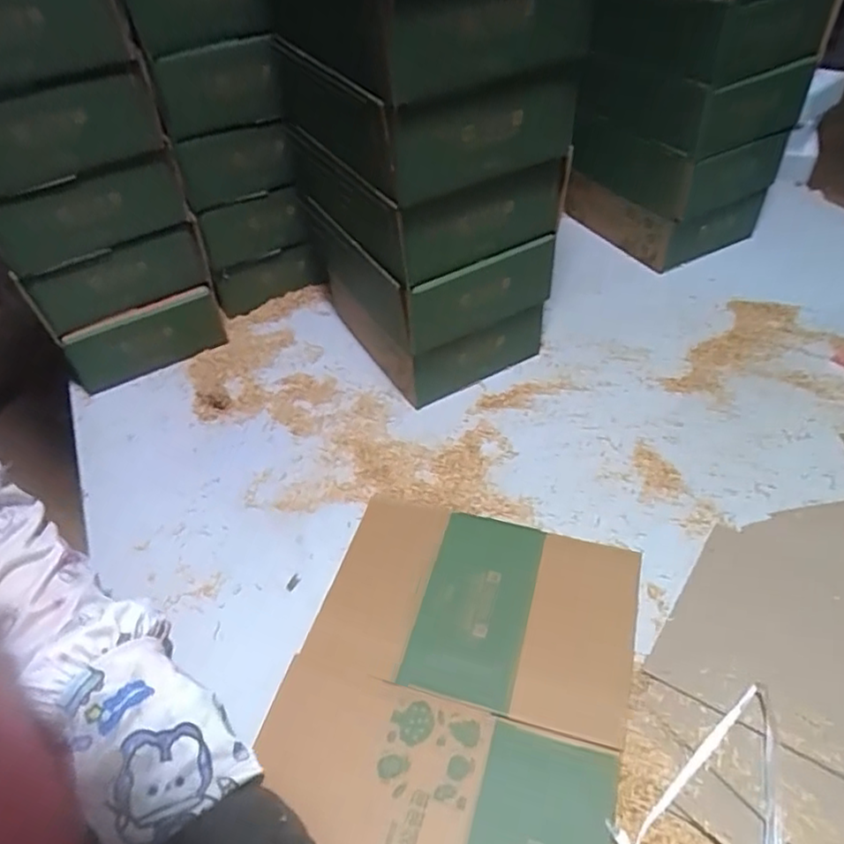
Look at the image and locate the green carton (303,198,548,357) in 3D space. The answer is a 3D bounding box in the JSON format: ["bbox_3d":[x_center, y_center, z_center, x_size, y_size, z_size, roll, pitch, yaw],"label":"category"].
[{"bbox_3d":[0.003,-0.211,0.779,0.202,0.095,0.261,-23,49,-18],"label":"green carton"}]

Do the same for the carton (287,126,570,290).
[{"bbox_3d":[-0.014,-0.274,0.722,0.193,0.096,0.278,-28,51,-23],"label":"carton"}]

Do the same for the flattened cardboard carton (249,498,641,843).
[{"bbox_3d":[0.012,0.250,0.493,0.273,0.026,0.420,11,47,13],"label":"flattened cardboard carton"}]

